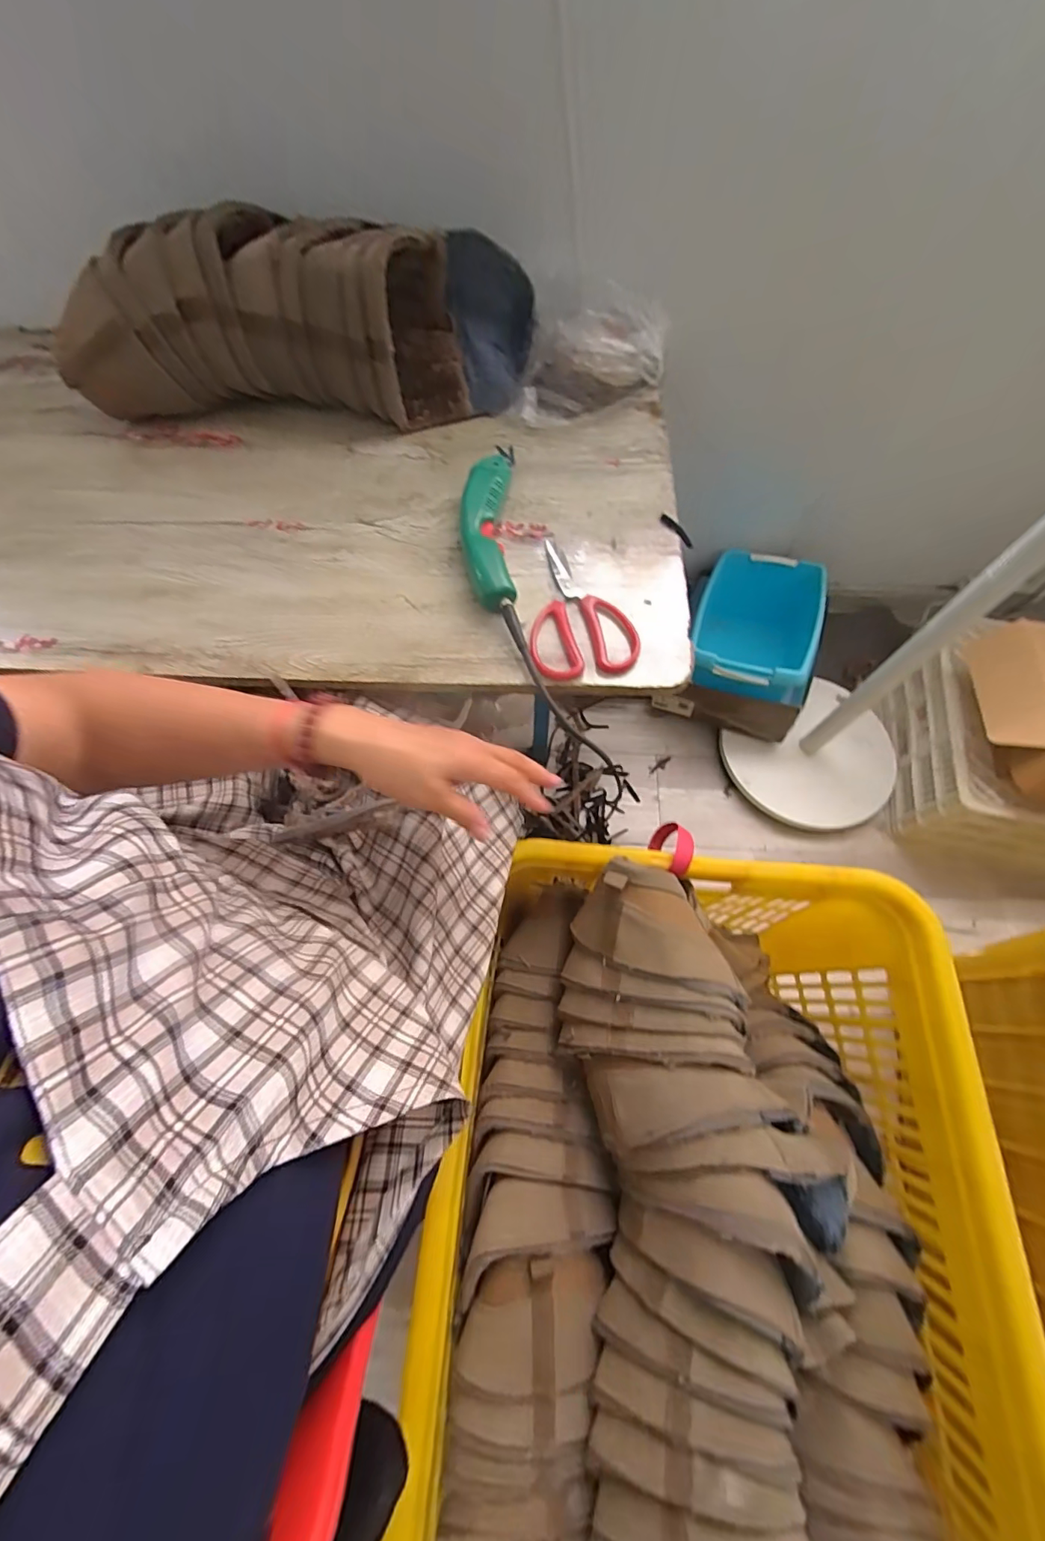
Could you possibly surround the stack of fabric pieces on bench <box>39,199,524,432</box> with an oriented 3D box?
[{"bbox_3d":[-0.266,-0.541,0.615,0.538,0.158,0.127,1,67,1],"label":"stack of fabric pieces on bench"}]

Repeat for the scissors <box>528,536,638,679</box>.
[{"bbox_3d":[0.062,-0.175,0.522,0.104,0.023,0.188,1,67,1],"label":"scissors"}]

